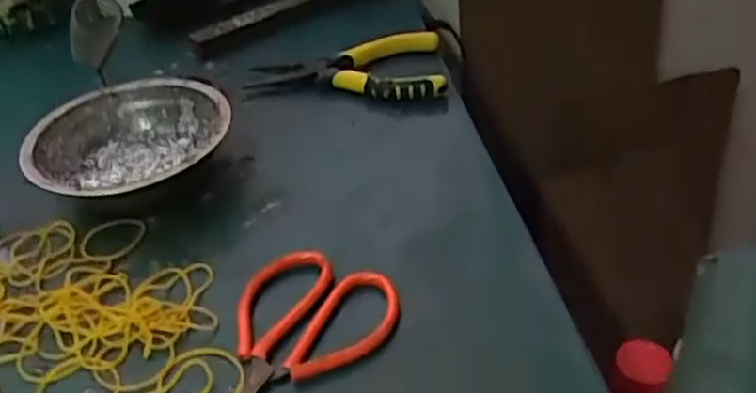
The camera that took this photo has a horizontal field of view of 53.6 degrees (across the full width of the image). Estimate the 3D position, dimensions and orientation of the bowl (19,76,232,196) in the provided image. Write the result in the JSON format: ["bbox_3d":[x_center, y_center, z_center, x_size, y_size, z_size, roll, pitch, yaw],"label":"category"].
[{"bbox_3d":[-0.154,-0.026,0.473,0.119,0.045,0.119,-3,38,3],"label":"bowl"}]

